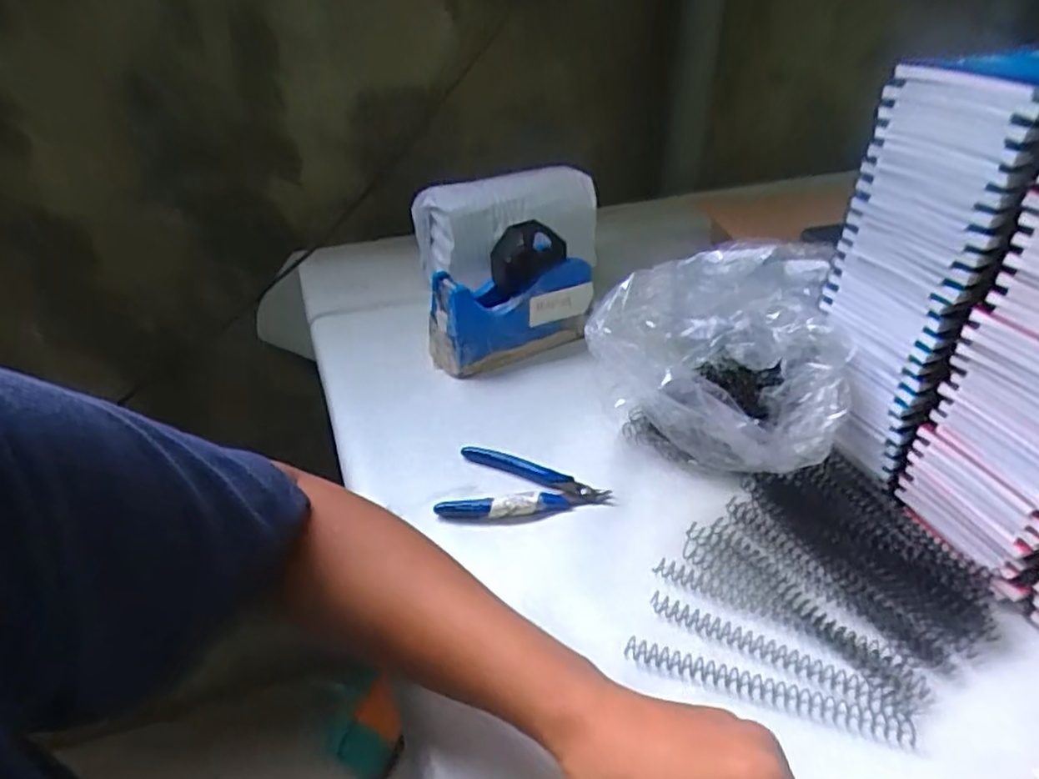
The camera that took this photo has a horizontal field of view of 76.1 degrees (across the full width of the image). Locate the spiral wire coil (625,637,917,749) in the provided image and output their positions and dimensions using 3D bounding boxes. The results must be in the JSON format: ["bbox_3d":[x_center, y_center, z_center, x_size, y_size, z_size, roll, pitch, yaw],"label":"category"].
[{"bbox_3d":[0.138,0.168,0.375,0.154,0.009,0.016,11,38,15],"label":"spiral wire coil"}]

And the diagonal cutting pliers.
[{"bbox_3d":[0.004,0.068,0.497,0.122,0.012,0.065,-1,36,-1],"label":"diagonal cutting pliers"}]

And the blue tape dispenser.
[{"bbox_3d":[-0.008,-0.086,0.629,0.153,0.106,0.060,-20,41,-25],"label":"blue tape dispenser"}]

